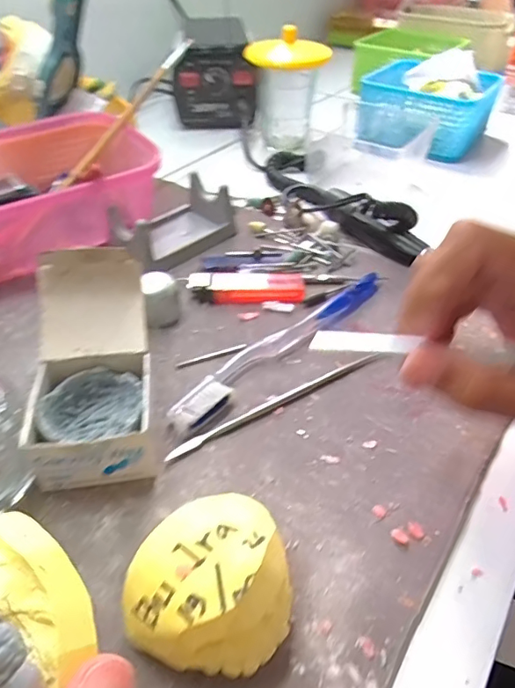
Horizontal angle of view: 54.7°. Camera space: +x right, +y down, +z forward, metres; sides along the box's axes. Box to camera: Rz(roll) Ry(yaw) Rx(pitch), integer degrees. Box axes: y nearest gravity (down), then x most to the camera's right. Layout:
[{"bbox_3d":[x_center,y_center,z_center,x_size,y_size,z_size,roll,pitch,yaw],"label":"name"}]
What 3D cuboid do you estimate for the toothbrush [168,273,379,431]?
[{"bbox_3d":[0.019,-0.004,0.314,0.025,0.011,0.187,35,52,30],"label":"toothbrush"}]

